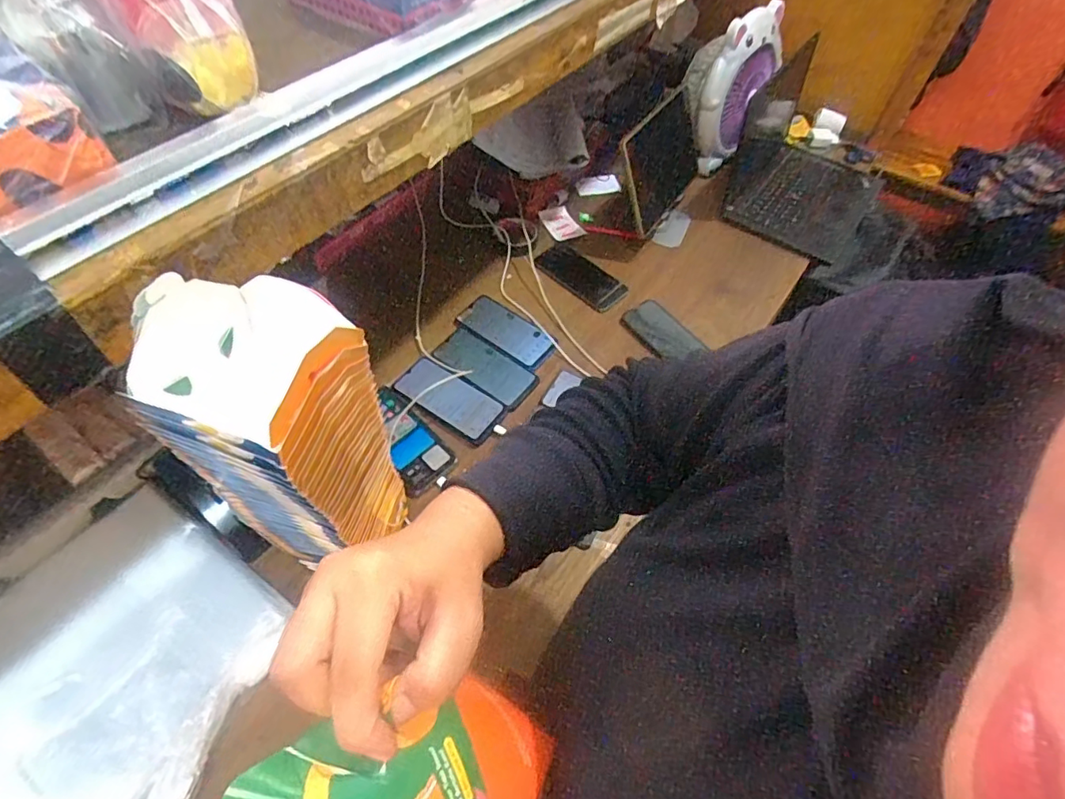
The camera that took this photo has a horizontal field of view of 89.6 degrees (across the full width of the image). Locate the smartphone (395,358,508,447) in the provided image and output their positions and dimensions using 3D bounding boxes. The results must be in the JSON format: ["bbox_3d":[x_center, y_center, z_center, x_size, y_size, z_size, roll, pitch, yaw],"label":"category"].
[{"bbox_3d":[-0.123,-0.003,0.782,0.163,0.017,0.078,30,59,17],"label":"smartphone"}]

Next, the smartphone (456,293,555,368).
[{"bbox_3d":[-0.040,-0.112,0.857,0.162,0.010,0.076,33,60,18],"label":"smartphone"}]

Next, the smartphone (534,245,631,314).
[{"bbox_3d":[0.085,-0.217,0.933,0.155,0.015,0.076,36,61,20],"label":"smartphone"}]

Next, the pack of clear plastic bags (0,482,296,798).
[{"bbox_3d":[-0.439,0.288,0.552,0.313,0.032,0.312,31,59,17],"label":"pack of clear plastic bags"}]

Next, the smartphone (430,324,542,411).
[{"bbox_3d":[-0.071,-0.051,0.819,0.163,0.008,0.072,33,60,18],"label":"smartphone"}]

